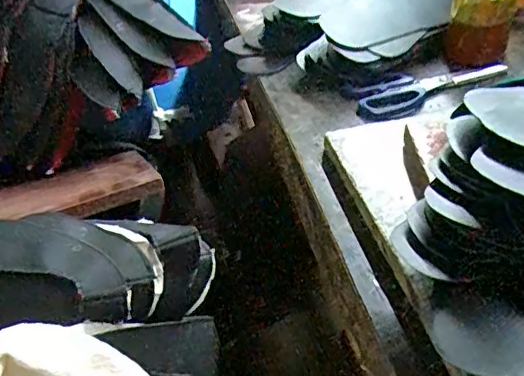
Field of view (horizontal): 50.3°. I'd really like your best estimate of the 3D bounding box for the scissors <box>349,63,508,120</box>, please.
[{"bbox_3d":[0.194,-0.117,0.636,0.198,0.007,0.059,-21,56,-20],"label":"scissors"}]

